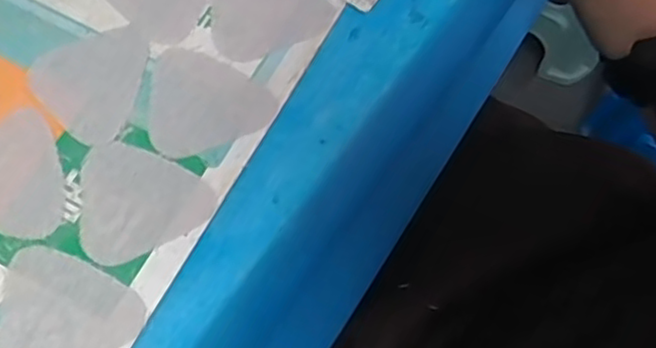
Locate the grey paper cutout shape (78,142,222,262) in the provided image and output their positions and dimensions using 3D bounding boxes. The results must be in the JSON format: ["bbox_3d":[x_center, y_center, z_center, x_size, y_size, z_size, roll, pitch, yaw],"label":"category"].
[{"bbox_3d":[-0.091,0.015,0.323,0.065,0.004,0.055,27,70,8],"label":"grey paper cutout shape"}]

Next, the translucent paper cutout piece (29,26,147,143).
[{"bbox_3d":[-0.116,-0.050,0.351,0.057,0.004,0.062,33,71,10],"label":"translucent paper cutout piece"}]

